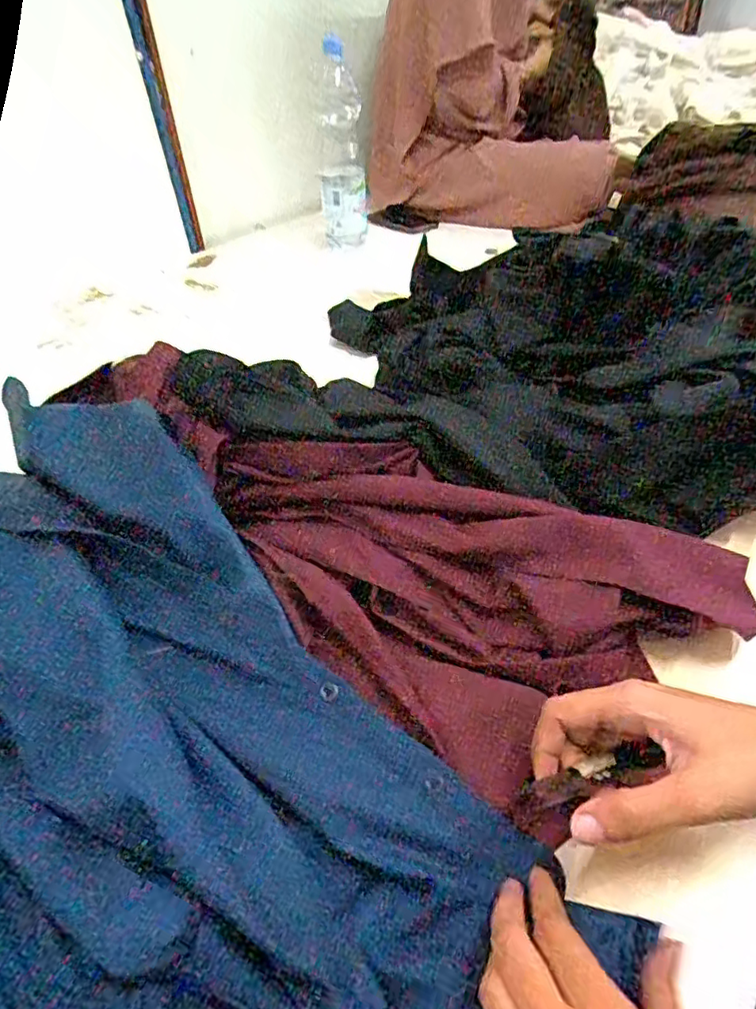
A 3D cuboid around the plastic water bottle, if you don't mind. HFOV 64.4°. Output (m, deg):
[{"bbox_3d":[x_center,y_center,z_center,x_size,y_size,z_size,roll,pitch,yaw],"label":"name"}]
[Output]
[{"bbox_3d":[-0.073,-0.675,1.161,0.091,0.325,0.102,-6,40,-1],"label":"plastic water bottle"}]

